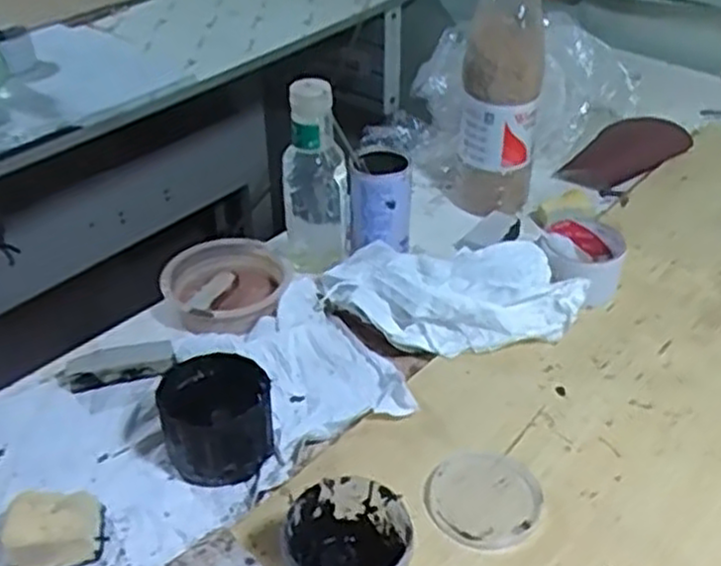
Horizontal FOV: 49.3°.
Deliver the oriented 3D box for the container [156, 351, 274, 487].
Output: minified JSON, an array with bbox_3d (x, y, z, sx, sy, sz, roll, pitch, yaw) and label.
[{"bbox_3d":[-0.115,0.111,0.634,0.088,0.063,0.093,-10,38,-11],"label":"container"}]

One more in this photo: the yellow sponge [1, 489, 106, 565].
[{"bbox_3d":[-0.225,0.178,0.566,0.071,0.040,0.052,-9,38,-11],"label":"yellow sponge"}]

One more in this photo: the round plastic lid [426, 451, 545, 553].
[{"bbox_3d":[0.093,0.159,0.591,0.084,0.004,0.088,-1,37,0],"label":"round plastic lid"}]

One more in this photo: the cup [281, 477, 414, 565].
[{"bbox_3d":[-0.006,0.183,0.514,0.076,0.076,0.079,-1,37,0],"label":"cup"}]

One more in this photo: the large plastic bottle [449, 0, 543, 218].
[{"bbox_3d":[0.157,-0.212,0.882,0.092,0.295,0.072,-2,37,-1],"label":"large plastic bottle"}]

